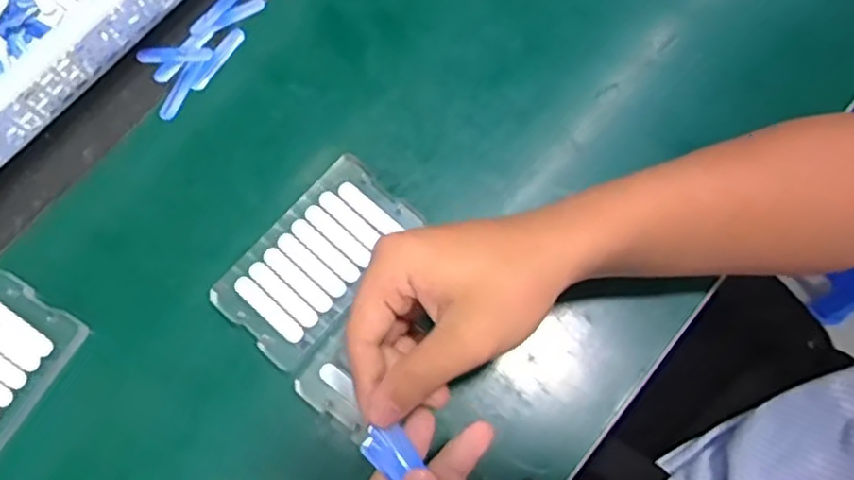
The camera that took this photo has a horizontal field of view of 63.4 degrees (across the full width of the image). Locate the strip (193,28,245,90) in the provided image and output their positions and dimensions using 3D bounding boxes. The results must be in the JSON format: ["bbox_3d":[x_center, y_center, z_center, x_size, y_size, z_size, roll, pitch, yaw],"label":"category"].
[{"bbox_3d":[-0.139,-0.121,0.460,0.012,0.004,0.050,31,78,9],"label":"strip"}]

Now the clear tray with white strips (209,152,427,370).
[{"bbox_3d":[-0.067,0.010,0.418,0.069,0.010,0.120,39,80,11],"label":"clear tray with white strips"}]

